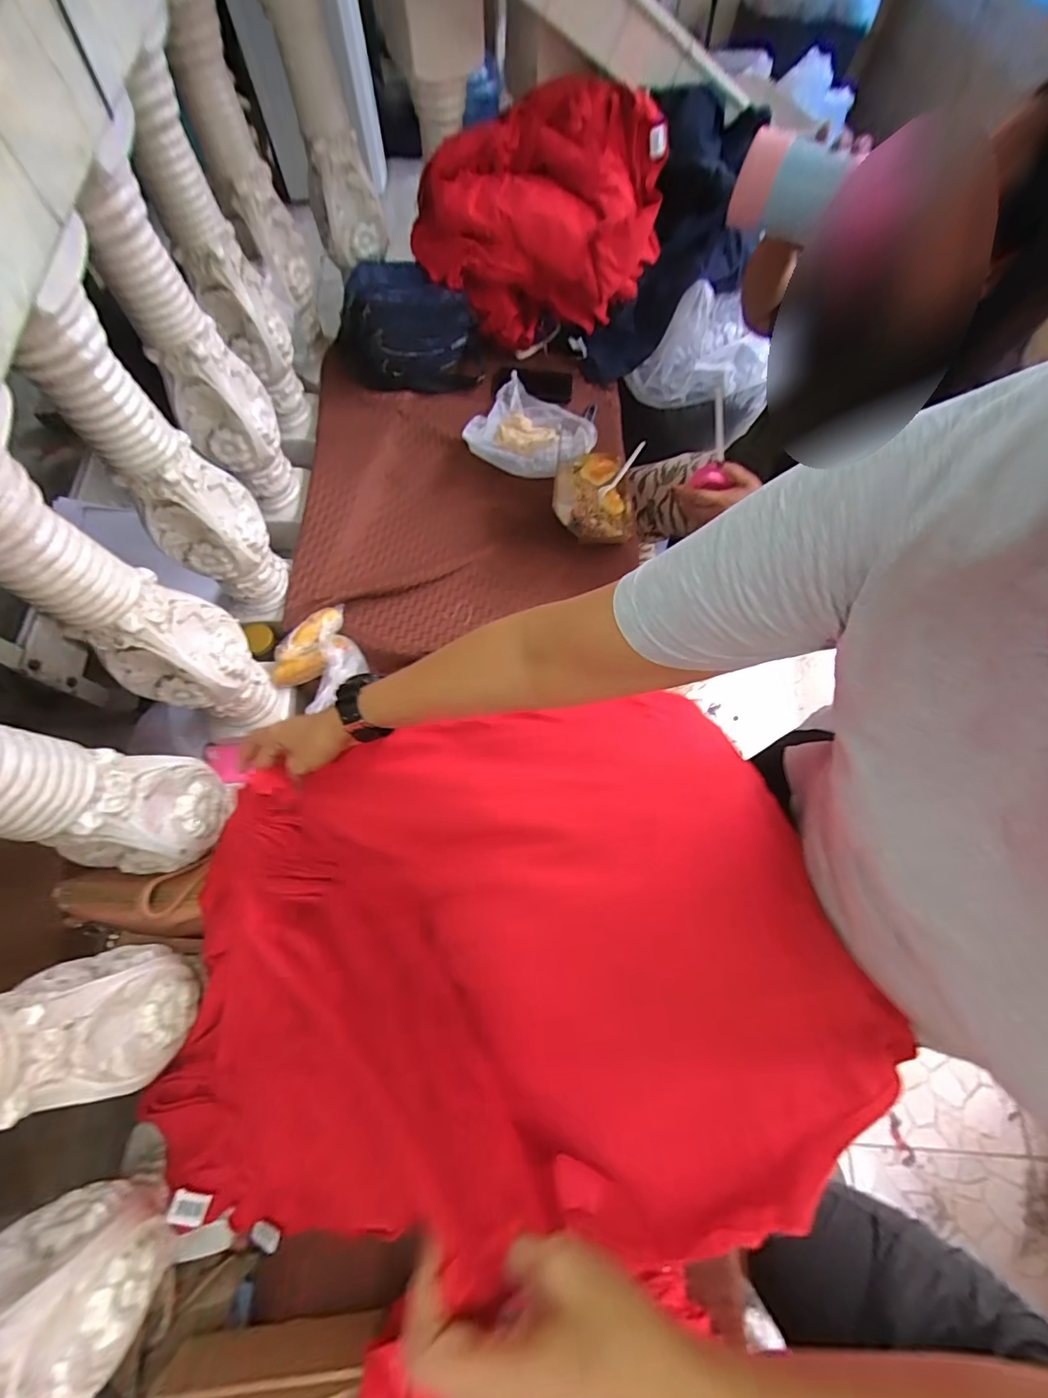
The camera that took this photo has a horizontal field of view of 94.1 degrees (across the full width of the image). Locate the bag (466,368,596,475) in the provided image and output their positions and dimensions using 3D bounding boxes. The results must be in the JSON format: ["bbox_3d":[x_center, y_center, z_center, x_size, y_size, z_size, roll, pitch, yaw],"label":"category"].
[{"bbox_3d":[0.022,-0.523,0.958,0.211,0.051,0.208,28,71,9],"label":"bag"}]

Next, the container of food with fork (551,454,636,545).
[{"bbox_3d":[0.133,-0.379,0.919,0.146,0.035,0.184,1,69,-1],"label":"container of food with fork"}]

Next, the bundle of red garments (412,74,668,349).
[{"bbox_3d":[0.028,-0.949,0.984,0.465,0.271,0.320,5,69,1],"label":"bundle of red garments"}]

